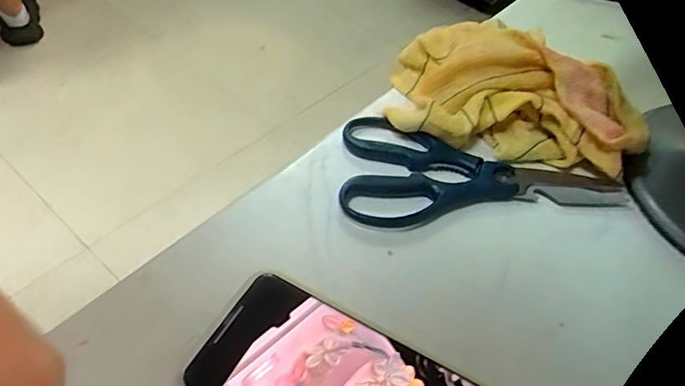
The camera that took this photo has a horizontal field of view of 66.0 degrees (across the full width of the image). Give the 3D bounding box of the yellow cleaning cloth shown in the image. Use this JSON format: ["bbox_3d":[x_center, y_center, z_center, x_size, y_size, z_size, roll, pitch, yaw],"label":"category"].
[{"bbox_3d":[0.120,-0.068,0.365,0.172,0.050,0.083,13,50,5],"label":"yellow cleaning cloth"}]

